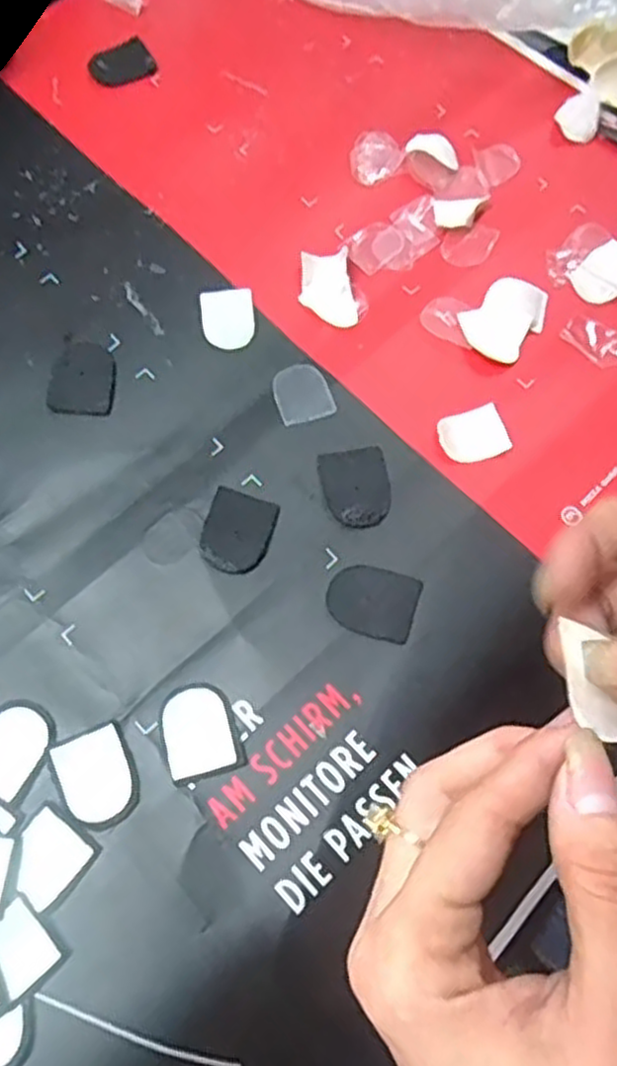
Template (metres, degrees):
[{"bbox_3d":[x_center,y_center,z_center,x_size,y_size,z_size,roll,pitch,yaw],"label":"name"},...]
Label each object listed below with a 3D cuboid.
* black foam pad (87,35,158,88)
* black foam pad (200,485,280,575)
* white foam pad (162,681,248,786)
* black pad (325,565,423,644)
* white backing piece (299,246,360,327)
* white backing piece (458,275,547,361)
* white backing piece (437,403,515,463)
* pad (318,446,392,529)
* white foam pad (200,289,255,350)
[{"bbox_3d":[-0.102,-0.256,0.408,0.035,0.007,0.027,-36,73,-14],"label":"black foam pad"},{"bbox_3d":[-0.029,-0.001,0.306,0.027,0.004,0.034,16,69,5],"label":"black foam pad"},{"bbox_3d":[-0.040,0.072,0.278,0.026,0.004,0.034,-15,69,-7],"label":"white foam pad"},{"bbox_3d":[0.025,0.026,0.295,0.035,0.004,0.027,19,69,6],"label":"black pad"},{"bbox_3d":[0.009,-0.114,0.349,0.024,0.006,0.038,-9,69,-5],"label":"white backing piece"},{"bbox_3d":[0.091,-0.100,0.345,0.046,0.004,0.032,-43,75,-16],"label":"white backing piece"},{"bbox_3d":[0.071,-0.042,0.322,0.029,0.004,0.023,-18,70,-8],"label":"white backing piece"},{"bbox_3d":[0.020,-0.020,0.313,0.027,0.004,0.035,-8,69,-4],"label":"pad"},{"bbox_3d":[-0.037,-0.099,0.343,0.023,0.004,0.030,-6,69,-3],"label":"white foam pad"}]

